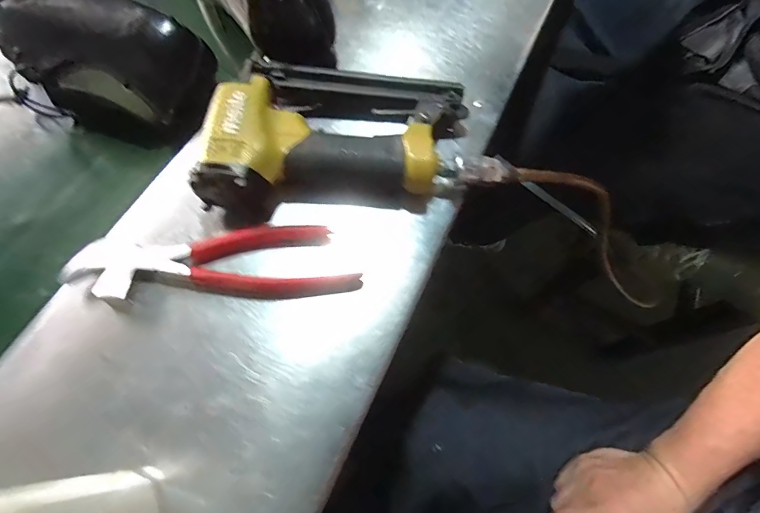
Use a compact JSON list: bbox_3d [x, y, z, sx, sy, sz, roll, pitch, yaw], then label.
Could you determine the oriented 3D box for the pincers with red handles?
[{"bbox_3d":[-0.112,0.002,0.282,0.191,0.011,0.057,-1,67,-3],"label":"pincers with red handles"}]

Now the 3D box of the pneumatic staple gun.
[{"bbox_3d":[-0.028,-0.096,0.314,0.190,0.042,0.136,4,67,-1],"label":"pneumatic staple gun"}]

